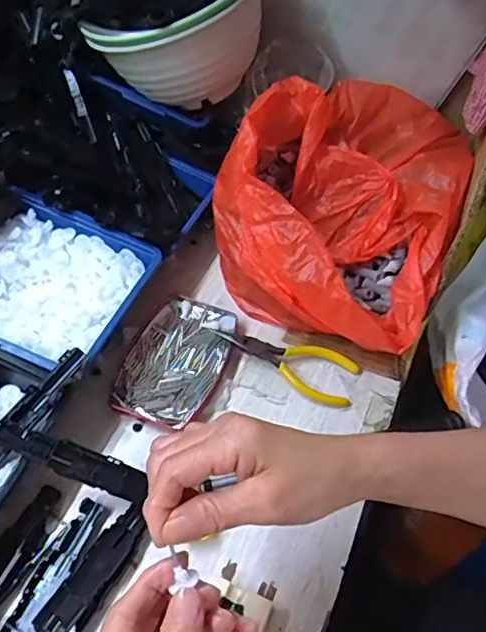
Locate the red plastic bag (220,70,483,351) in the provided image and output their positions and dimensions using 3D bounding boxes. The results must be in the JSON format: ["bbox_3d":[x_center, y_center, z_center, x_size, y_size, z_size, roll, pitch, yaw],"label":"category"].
[{"bbox_3d":[0.099,-0.114,0.522,0.209,0.128,0.253,25,58,17],"label":"red plastic bag"}]

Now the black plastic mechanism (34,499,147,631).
[{"bbox_3d":[-0.099,0.175,0.389,0.025,0.021,0.095,28,59,19],"label":"black plastic mechanism"}]

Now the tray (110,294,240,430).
[{"bbox_3d":[-0.058,0.039,0.493,0.082,0.019,0.120,19,57,13],"label":"tray"}]

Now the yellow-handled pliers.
[{"bbox_3d":[0.033,0.035,0.486,0.133,0.018,0.048,21,57,14],"label":"yellow-handled pliers"}]

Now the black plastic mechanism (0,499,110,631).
[{"bbox_3d":[-0.133,0.184,0.389,0.026,0.011,0.118,21,57,14],"label":"black plastic mechanism"}]

